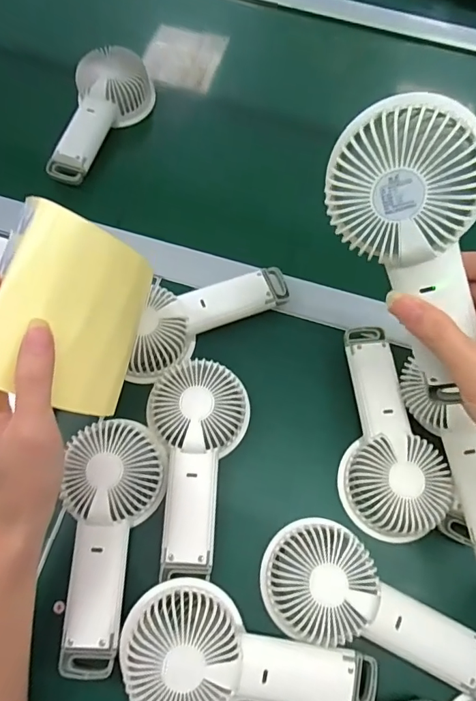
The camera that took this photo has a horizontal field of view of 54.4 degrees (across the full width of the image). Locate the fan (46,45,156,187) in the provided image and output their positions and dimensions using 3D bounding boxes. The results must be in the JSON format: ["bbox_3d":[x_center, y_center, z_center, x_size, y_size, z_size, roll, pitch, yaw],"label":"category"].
[{"bbox_3d":[-0.156,-0.258,0.510,0.077,0.050,0.163,15,70,4],"label":"fan"}]

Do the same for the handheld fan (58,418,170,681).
[{"bbox_3d":[-0.099,0.146,0.357,0.070,0.036,0.181,3,69,-1],"label":"handheld fan"}]

